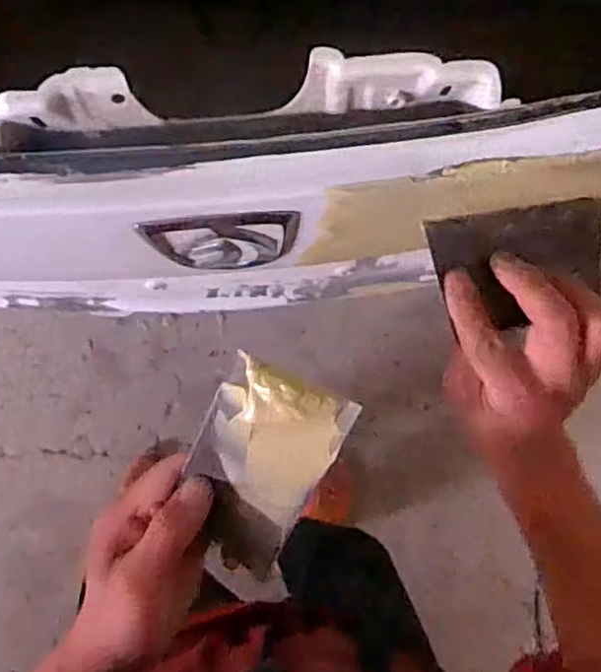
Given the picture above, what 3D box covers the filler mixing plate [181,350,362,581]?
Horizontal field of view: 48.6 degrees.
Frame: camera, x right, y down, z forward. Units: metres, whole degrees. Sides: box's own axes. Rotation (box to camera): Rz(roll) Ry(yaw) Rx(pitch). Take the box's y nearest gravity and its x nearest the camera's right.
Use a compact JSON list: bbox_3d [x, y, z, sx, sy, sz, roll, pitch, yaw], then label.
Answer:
[{"bbox_3d":[-0.027,0.079,0.388,0.074,0.013,0.133,25,115,0],"label":"filler mixing plate"}]

